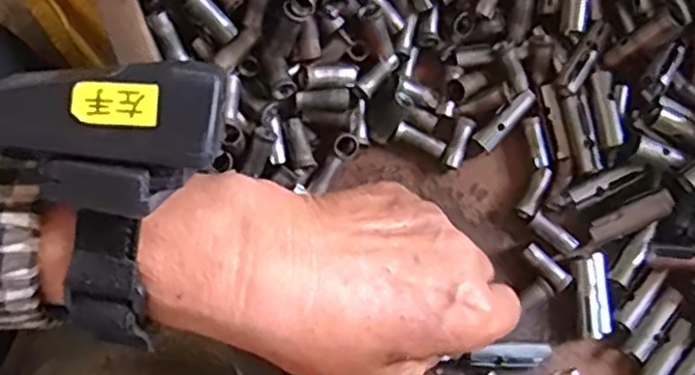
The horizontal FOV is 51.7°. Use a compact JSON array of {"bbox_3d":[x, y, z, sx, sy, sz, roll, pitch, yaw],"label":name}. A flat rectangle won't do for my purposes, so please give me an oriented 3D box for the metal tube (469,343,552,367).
[{"bbox_3d":[0.075,0.077,0.328,0.038,0.005,0.009,-3,78,-11],"label":"metal tube"}]

